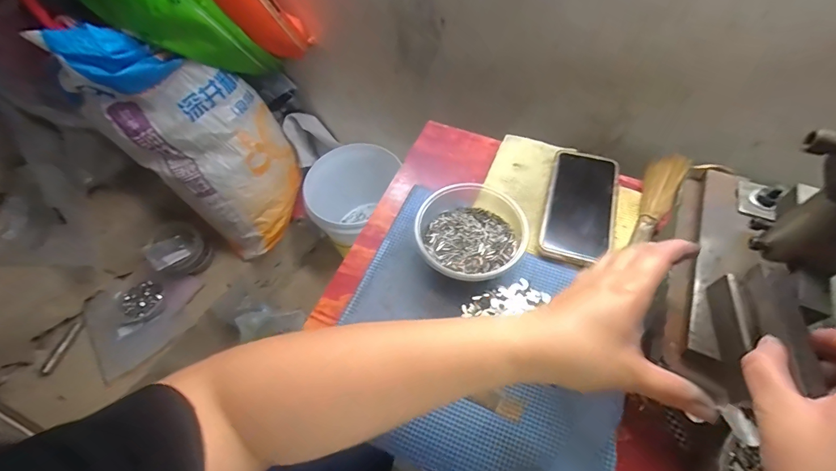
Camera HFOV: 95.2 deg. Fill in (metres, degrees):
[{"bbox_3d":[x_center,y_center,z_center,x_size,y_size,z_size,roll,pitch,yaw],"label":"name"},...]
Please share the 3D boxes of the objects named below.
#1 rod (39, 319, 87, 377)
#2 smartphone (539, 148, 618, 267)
[{"bbox_3d":[-0.856,0.269,0.920,0.020,0.020,0.145,28,81,17],"label":"rod"},{"bbox_3d":[0.189,-0.040,0.441,0.072,0.014,0.156,16,61,11],"label":"smartphone"}]

